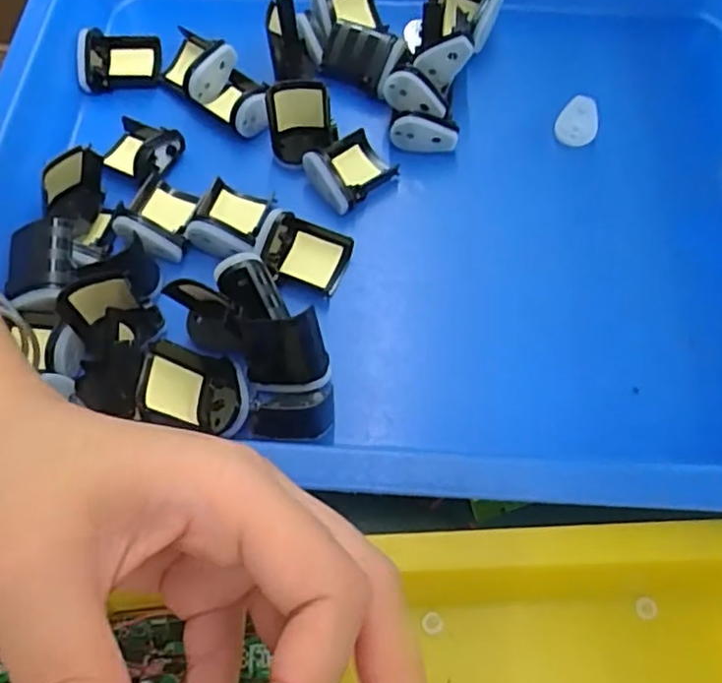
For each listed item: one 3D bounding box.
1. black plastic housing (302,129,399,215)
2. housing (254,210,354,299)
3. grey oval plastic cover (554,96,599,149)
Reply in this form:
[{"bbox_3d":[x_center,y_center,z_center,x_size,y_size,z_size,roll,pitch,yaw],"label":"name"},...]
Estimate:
[{"bbox_3d":[-0.005,-0.092,0.337,0.042,0.019,0.033,-39,71,-17],"label":"black plastic housing"},{"bbox_3d":[-0.029,-0.044,0.317,0.041,0.021,0.032,20,66,9],"label":"housing"},{"bbox_3d":[0.121,-0.122,0.359,0.022,0.007,0.031,26,67,12],"label":"grey oval plastic cover"}]

